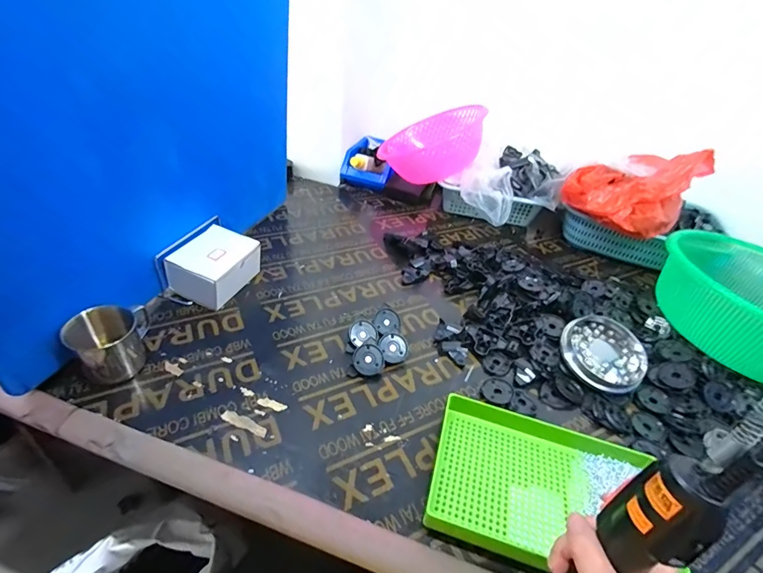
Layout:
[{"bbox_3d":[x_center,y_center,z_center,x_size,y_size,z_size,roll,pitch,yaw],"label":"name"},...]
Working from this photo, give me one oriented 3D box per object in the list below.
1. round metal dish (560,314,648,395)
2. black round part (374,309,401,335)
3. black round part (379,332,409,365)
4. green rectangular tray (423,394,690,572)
[{"bbox_3d":[0.340,0.100,0.589,0.125,0.028,0.125,4,52,-5],"label":"round metal dish"},{"bbox_3d":[0.010,0.053,0.599,0.041,0.004,0.037,-5,76,-18],"label":"black round part"},{"bbox_3d":[0.018,0.089,0.561,0.041,0.005,0.045,4,72,-11],"label":"black round part"},{"bbox_3d":[0.179,0.215,0.427,0.238,0.040,0.165,15,40,10],"label":"green rectangular tray"}]

